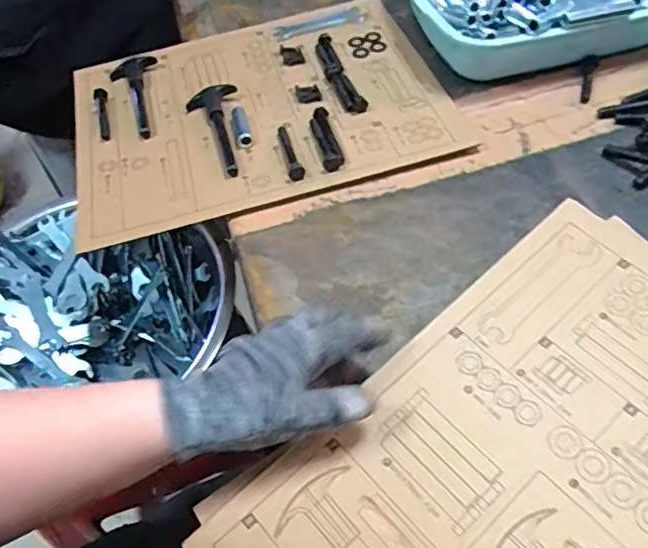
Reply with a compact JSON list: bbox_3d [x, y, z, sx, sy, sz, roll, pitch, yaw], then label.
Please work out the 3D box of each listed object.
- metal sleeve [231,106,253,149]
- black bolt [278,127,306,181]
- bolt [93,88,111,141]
[{"bbox_3d":[-0.084,-0.149,0.590,0.016,0.011,0.059,-14,53,-5],"label":"metal sleeve"},{"bbox_3d":[-0.032,-0.116,0.554,0.014,0.011,0.077,-13,52,-4],"label":"black bolt"},{"bbox_3d":[-0.240,-0.174,0.633,0.015,0.015,0.081,-17,53,-7],"label":"bolt"}]

